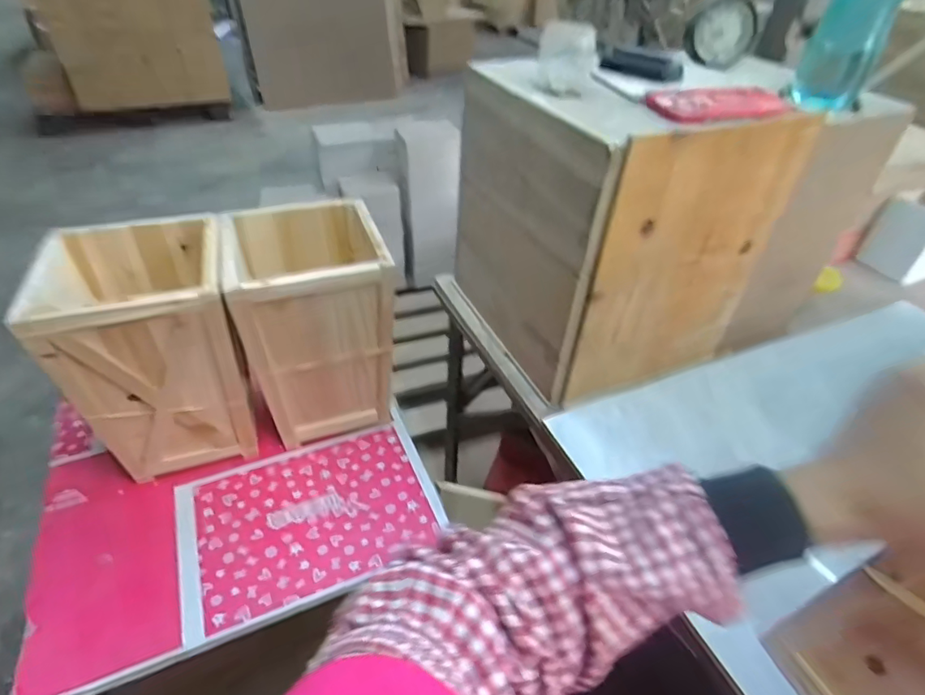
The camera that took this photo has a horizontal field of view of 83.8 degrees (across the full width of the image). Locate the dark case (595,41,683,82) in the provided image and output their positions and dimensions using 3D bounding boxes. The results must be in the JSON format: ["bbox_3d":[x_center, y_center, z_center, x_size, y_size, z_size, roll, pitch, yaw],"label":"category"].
[{"bbox_3d":[0.229,-0.374,0.680,0.113,0.029,0.029,24,45,22],"label":"dark case"}]

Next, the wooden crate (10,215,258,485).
[{"bbox_3d":[-0.500,0.017,0.876,0.253,0.384,0.253,-11,43,-17],"label":"wooden crate"}]

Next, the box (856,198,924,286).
[{"bbox_3d":[0.873,-0.212,1.001,0.092,0.129,0.119,-14,44,-20],"label":"box"}]

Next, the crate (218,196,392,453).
[{"bbox_3d":[-0.264,-0.030,0.947,0.244,0.382,0.235,-12,43,-17],"label":"crate"}]

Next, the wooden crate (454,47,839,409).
[{"bbox_3d":[0.208,-0.188,0.754,0.305,0.352,0.333,-16,45,-21],"label":"wooden crate"}]

